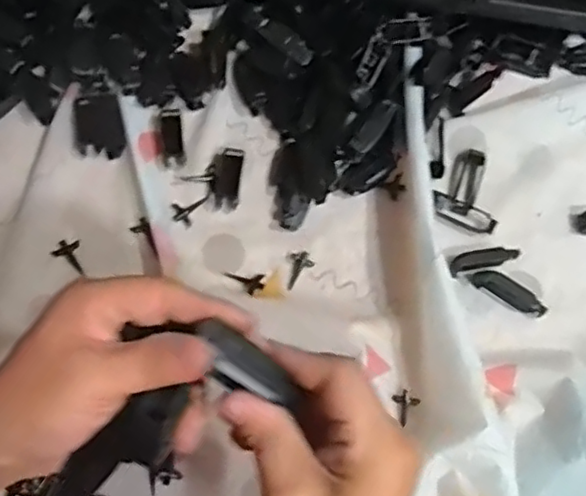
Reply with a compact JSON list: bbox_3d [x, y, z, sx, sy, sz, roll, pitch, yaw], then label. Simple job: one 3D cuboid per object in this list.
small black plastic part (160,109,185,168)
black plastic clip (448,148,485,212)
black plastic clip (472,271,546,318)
[{"bbox_3d":[-0.095,-0.087,0.497,0.016,0.004,0.047,-6,72,-4],"label":"small black plastic part"},{"bbox_3d":[0.137,-0.055,0.500,0.023,0.006,0.053,16,72,3],"label":"black plastic clip"},{"bbox_3d":[0.161,0.032,0.467,0.056,0.013,0.015,28,73,7],"label":"black plastic clip"}]

